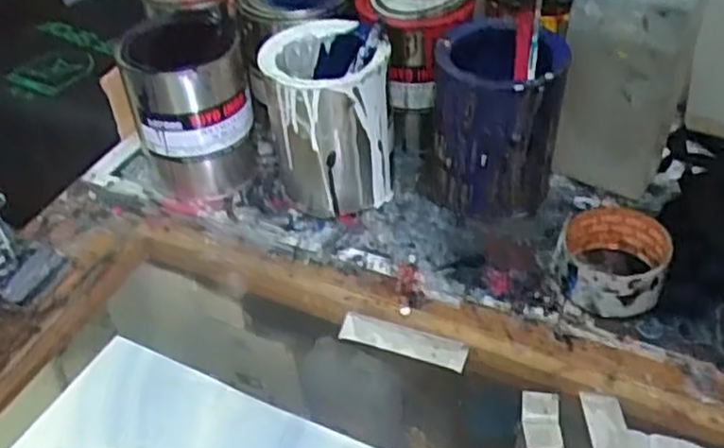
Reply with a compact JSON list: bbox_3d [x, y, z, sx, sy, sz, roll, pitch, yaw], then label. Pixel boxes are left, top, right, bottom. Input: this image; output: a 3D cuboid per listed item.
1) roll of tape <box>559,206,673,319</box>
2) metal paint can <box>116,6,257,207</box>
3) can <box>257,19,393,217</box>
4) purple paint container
[{"bbox_3d":[0.199,0.031,0.600,0.080,0.050,0.080,-2,42,2],"label":"roll of tape"},{"bbox_3d":[-0.160,-0.115,0.710,0.102,0.155,0.122,-12,43,-9],"label":"metal paint can"},{"bbox_3d":[-0.028,-0.090,0.673,0.101,0.155,0.094,-2,42,2],"label":"can"},{"bbox_3d":[0.119,-0.089,0.671,0.106,0.145,0.111,5,43,9],"label":"purple paint container"}]

